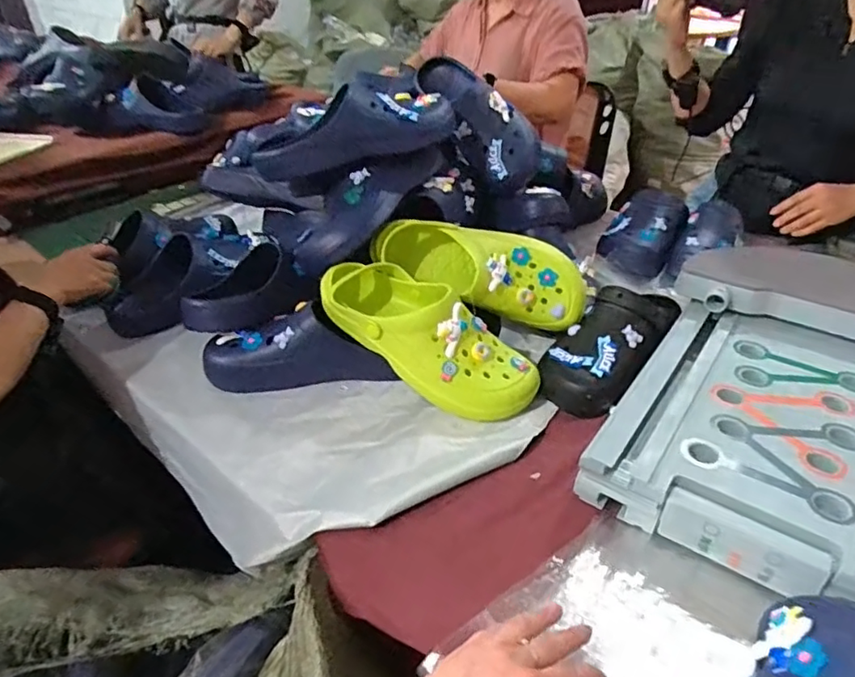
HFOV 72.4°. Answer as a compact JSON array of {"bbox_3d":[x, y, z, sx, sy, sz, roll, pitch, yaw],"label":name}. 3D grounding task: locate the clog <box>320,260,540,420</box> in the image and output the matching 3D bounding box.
[{"bbox_3d":[-0.002,-0.010,0.719,0.293,0.096,0.114,35,46,17],"label":"clog"}]

